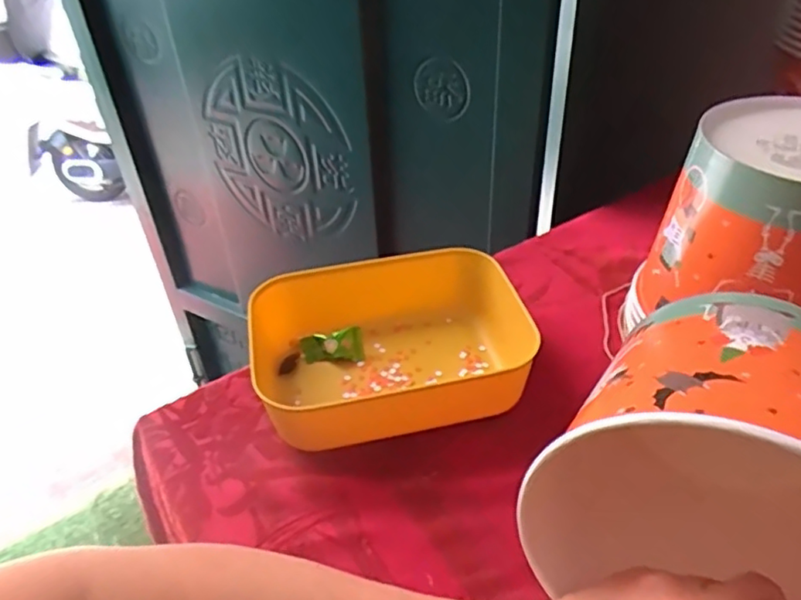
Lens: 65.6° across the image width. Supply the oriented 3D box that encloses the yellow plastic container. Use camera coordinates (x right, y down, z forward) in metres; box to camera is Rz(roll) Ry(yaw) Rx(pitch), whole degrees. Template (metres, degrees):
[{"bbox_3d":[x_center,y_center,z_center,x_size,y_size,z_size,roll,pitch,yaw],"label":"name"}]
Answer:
[{"bbox_3d":[-0.007,0.033,0.453,0.179,0.056,0.146,-10,39,-9],"label":"yellow plastic container"}]

